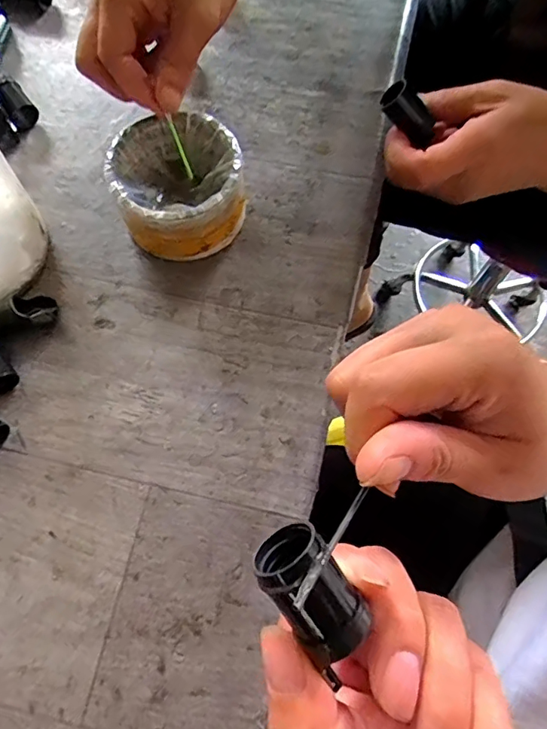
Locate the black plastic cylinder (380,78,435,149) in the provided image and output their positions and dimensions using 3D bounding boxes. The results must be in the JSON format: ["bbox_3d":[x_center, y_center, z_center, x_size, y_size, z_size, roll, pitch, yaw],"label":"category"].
[{"bbox_3d":[0.086,-0.157,0.316,0.039,0.018,0.015,37,72,-21],"label":"black plastic cylinder"}]

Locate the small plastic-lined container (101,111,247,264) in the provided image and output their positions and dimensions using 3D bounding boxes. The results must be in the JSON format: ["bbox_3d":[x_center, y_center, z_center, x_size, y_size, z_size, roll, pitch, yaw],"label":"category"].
[{"bbox_3d":[-0.063,-0.118,0.340,0.082,0.050,0.083,0,71,-1],"label":"small plastic-lined container"}]

